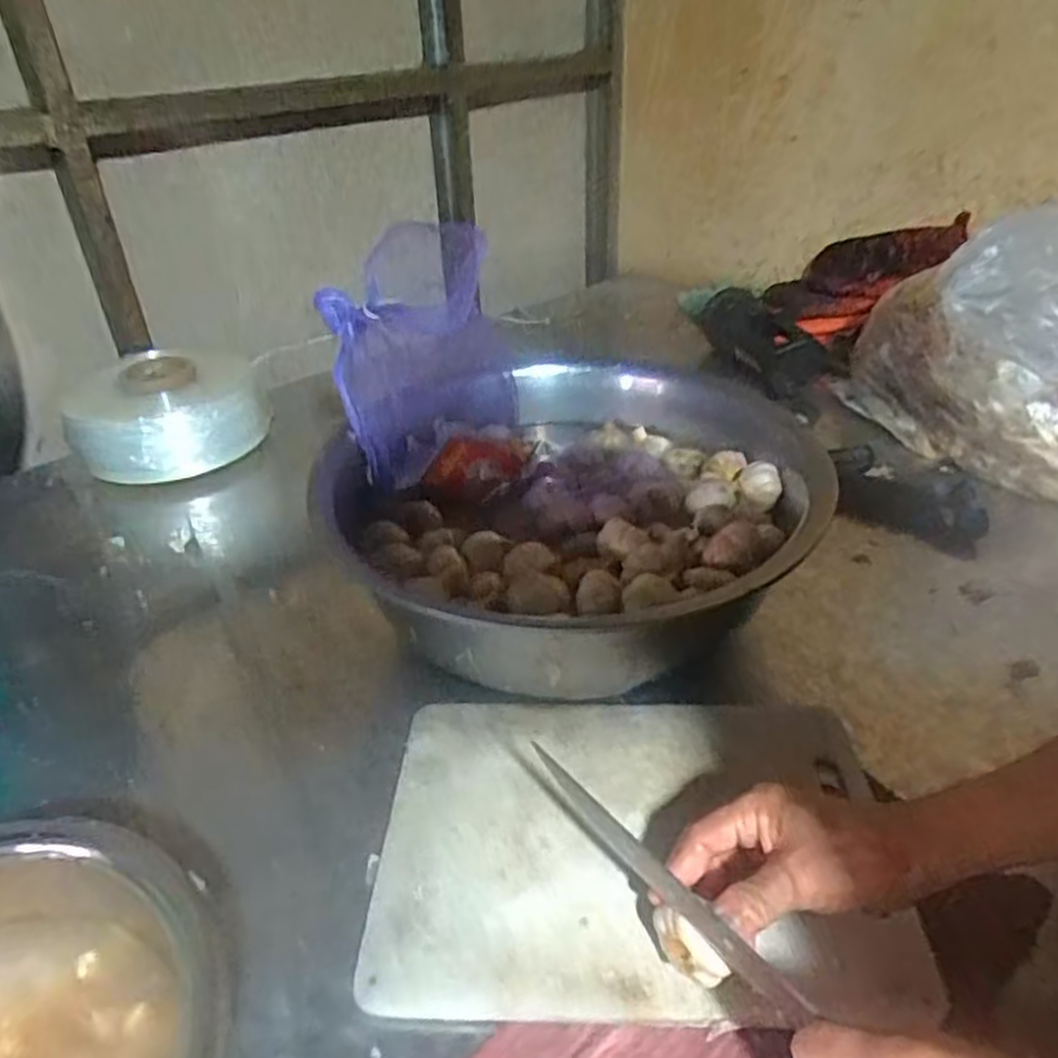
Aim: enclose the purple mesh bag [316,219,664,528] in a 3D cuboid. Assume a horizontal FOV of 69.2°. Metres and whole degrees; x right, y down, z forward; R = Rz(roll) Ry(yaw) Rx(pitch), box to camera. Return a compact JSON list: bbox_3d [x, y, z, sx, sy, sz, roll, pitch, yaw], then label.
[{"bbox_3d":[-0.104,-0.181,0.790,0.211,0.224,0.063,-23,24,-40],"label":"purple mesh bag"}]

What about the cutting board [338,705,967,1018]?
[{"bbox_3d":[0.071,0.209,0.529,0.336,0.023,0.236,0,34,4],"label":"cutting board"}]

